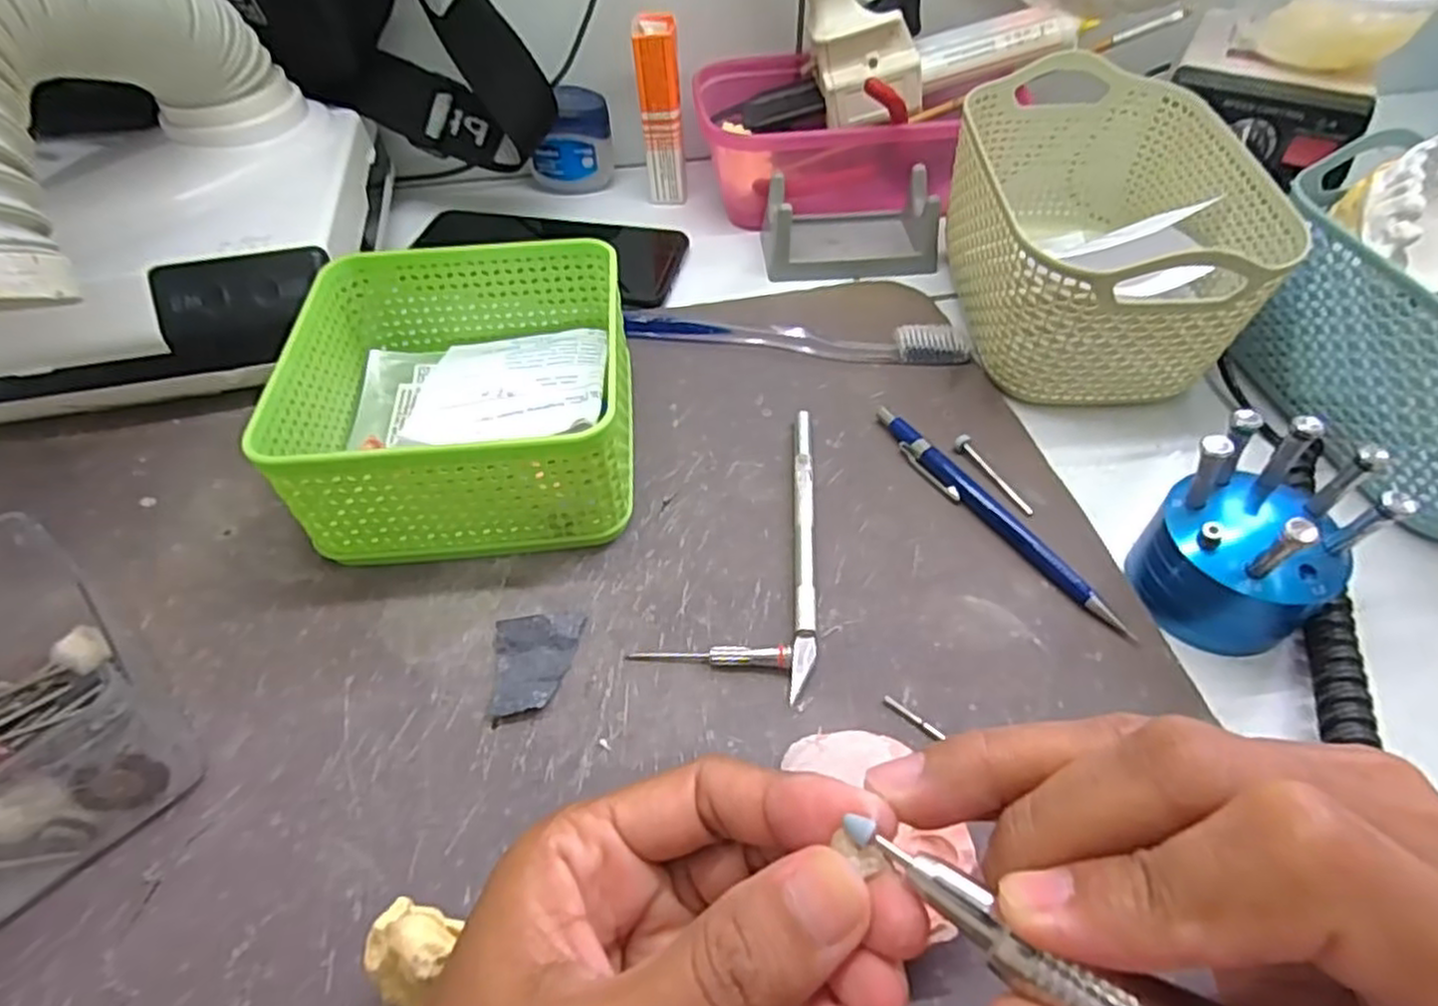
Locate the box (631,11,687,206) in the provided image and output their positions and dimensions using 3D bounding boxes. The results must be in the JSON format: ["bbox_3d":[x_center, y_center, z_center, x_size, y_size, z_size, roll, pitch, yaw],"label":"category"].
[{"bbox_3d":[-0.036,-0.240,0.454,0.026,0.098,0.037,-6,51,-4],"label":"box"}]

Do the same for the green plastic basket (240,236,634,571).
[{"bbox_3d":[-0.105,-0.048,0.313,0.125,0.062,0.132,-5,51,-3],"label":"green plastic basket"}]

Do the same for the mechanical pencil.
[{"bbox_3d":[0.110,0.004,0.302,0.010,0.009,0.133,-27,55,-20],"label":"mechanical pencil"}]

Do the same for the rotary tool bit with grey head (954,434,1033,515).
[{"bbox_3d":[0.119,-0.013,0.316,0.008,0.004,0.047,-23,54,-17],"label":"rotary tool bit with grey head"}]

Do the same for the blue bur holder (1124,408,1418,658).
[{"bbox_3d":[0.187,0.012,0.255,0.053,0.067,0.057,0,51,0],"label":"blue bur holder"}]

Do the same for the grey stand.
[{"bbox_3d":[0.074,-0.164,0.421,0.098,0.035,0.055,-2,51,-1],"label":"grey stand"}]

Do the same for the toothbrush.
[{"bbox_3d":[0.038,-0.085,0.374,0.172,0.010,0.020,5,51,4],"label":"toothbrush"}]

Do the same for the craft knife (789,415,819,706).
[{"bbox_3d":[0.035,0.014,0.296,0.009,0.007,0.136,3,51,3],"label":"craft knife"}]

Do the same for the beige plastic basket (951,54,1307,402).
[{"bbox_3d":[0.181,-0.132,0.360,0.113,0.087,0.177,0,51,0],"label":"beige plastic basket"}]

